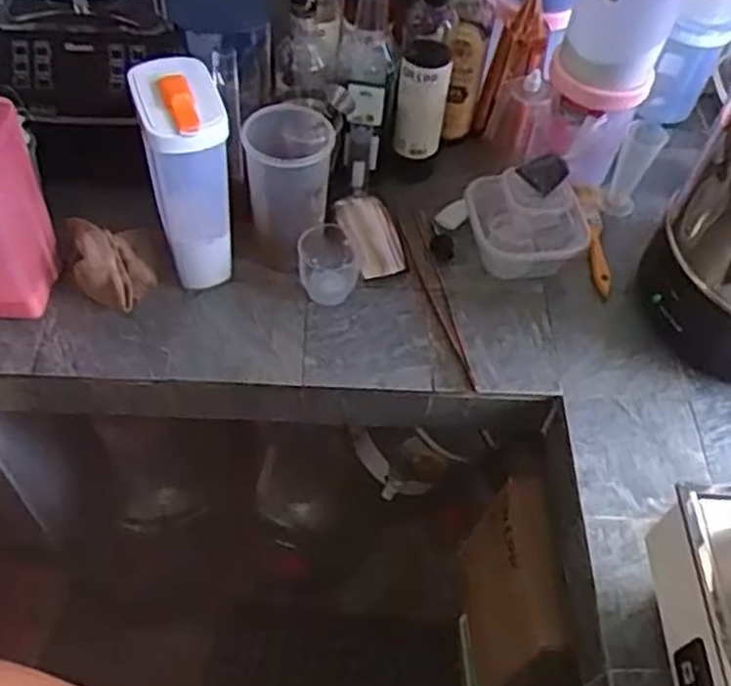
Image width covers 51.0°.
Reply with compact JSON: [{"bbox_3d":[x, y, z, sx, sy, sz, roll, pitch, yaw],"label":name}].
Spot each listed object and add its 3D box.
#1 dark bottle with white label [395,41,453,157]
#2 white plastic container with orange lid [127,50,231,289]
[{"bbox_3d":[0.071,-0.315,0.993,0.068,0.138,0.082,9,53,2],"label":"dark bottle with white label"},{"bbox_3d":[-0.195,-0.174,0.847,0.083,0.243,0.117,-15,56,-15],"label":"white plastic container with orange lid"}]

